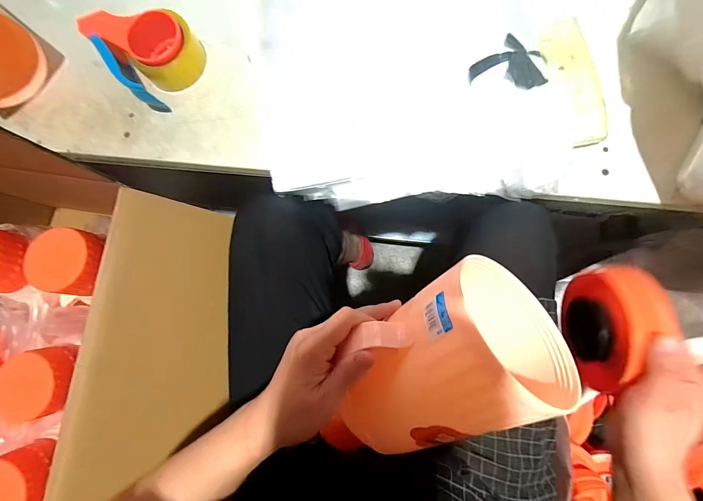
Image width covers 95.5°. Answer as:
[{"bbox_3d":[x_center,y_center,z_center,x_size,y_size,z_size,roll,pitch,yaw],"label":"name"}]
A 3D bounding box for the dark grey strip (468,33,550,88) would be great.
[{"bbox_3d":[0.205,-0.238,0.416,0.090,0.035,0.064,14,83,6],"label":"dark grey strip"}]

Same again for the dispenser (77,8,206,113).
[{"bbox_3d":[-0.290,-0.294,0.465,0.123,0.066,0.128,-42,81,-3],"label":"dispenser"}]

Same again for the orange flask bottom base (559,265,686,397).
[{"bbox_3d":[0.260,0.078,0.319,0.027,0.111,0.119,3,81,5],"label":"orange flask bottom base"}]

